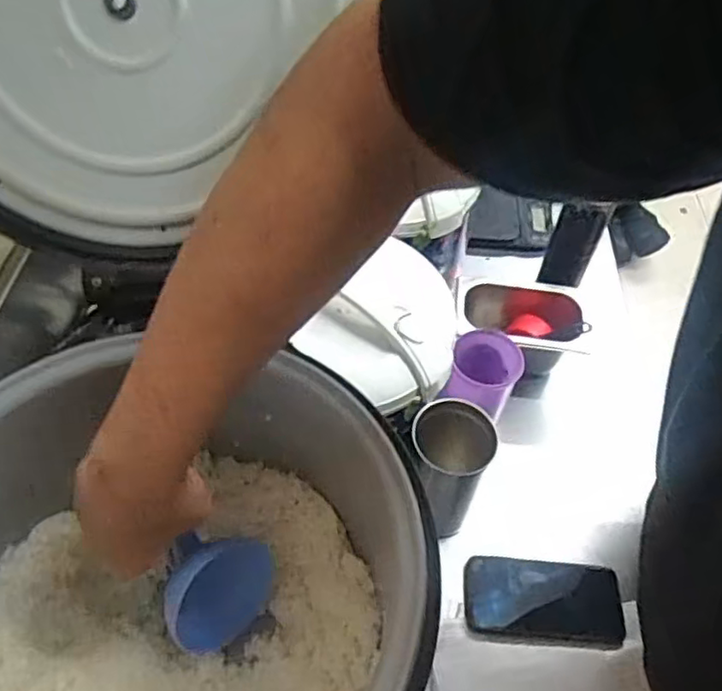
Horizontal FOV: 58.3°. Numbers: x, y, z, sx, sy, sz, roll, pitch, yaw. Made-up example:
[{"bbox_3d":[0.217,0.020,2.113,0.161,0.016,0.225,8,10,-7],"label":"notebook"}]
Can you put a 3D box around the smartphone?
[{"bbox_3d":[0.196,0.276,0.699,0.165,0.017,0.082,5,52,1],"label":"smartphone"}]

